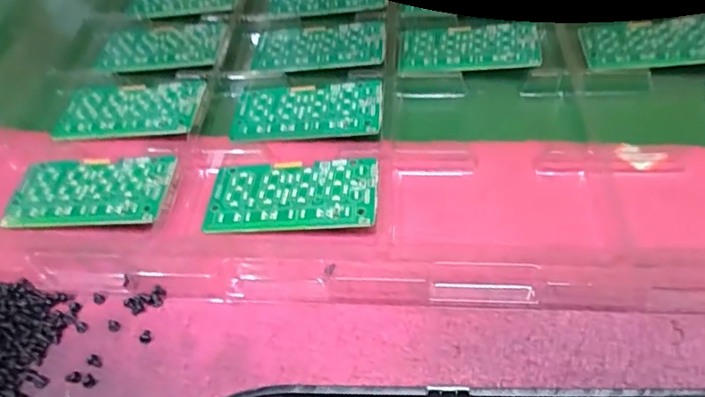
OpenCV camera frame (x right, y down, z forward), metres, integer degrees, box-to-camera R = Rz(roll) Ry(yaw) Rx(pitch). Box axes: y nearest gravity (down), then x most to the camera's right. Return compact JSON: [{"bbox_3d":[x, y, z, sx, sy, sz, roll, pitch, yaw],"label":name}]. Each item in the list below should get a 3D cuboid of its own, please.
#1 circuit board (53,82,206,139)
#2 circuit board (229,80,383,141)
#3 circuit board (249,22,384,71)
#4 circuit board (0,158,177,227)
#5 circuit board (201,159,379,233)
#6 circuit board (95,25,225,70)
[{"bbox_3d":[-0.144,-0.059,0.357,0.091,0.004,0.047,0,52,5],"label":"circuit board"},{"bbox_3d":[-0.029,-0.057,0.349,0.093,0.008,0.048,2,52,6],"label":"circuit board"},{"bbox_3d":[-0.023,-0.110,0.396,0.092,0.007,0.051,1,52,6],"label":"circuit board"},{"bbox_3d":[-0.151,-0.005,0.315,0.091,0.004,0.046,-1,54,10],"label":"circuit board"},{"bbox_3d":[-0.033,-0.003,0.305,0.093,0.008,0.046,-1,52,4],"label":"circuit board"},{"bbox_3d":[-0.141,-0.114,0.405,0.092,0.004,0.049,2,52,6],"label":"circuit board"}]

